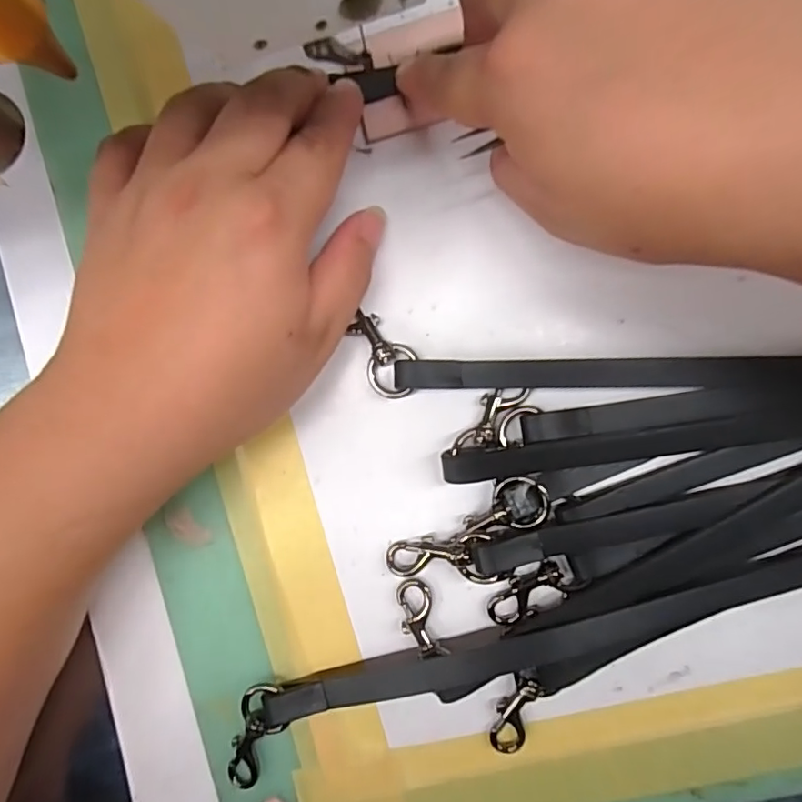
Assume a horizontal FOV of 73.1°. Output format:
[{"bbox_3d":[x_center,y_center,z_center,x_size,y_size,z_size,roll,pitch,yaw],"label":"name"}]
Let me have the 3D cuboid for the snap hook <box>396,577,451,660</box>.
[{"bbox_3d":[0.008,0.094,0.235,0.016,0.005,0.033,-20,74,5],"label":"snap hook"}]

